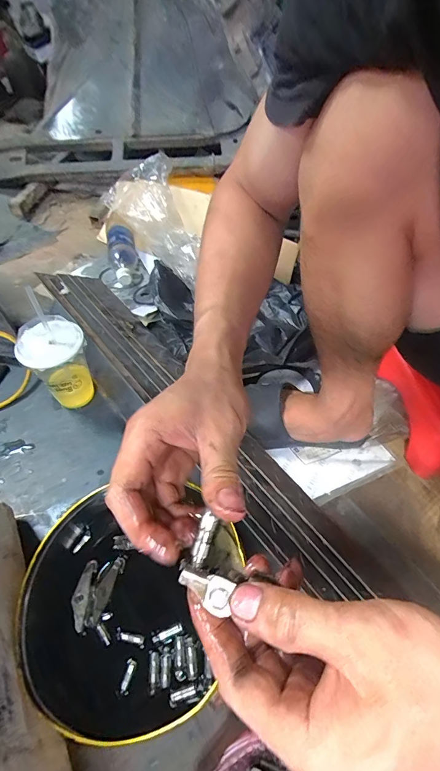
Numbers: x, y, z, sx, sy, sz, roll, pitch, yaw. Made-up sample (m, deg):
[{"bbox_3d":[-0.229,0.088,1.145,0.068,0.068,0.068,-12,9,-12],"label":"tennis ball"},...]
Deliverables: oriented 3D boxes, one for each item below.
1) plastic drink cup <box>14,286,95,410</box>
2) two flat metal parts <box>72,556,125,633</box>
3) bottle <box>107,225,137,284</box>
[{"bbox_3d":[-0.246,-0.038,0.563,0.086,0.171,0.083,-1,53,1],"label":"plastic drink cup"},{"bbox_3d":[-0.144,0.231,0.418,0.043,0.020,0.077,14,55,11],"label":"two flat metal parts"},{"bbox_3d":[-0.212,-0.284,0.795,0.060,0.053,0.157,-11,54,-7],"label":"bottle"}]

